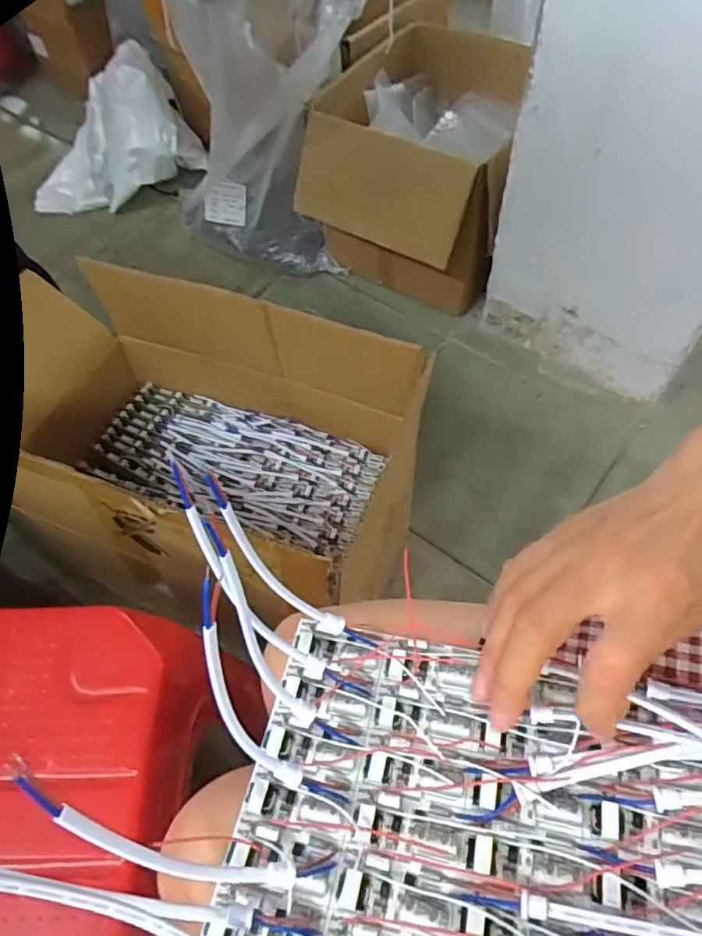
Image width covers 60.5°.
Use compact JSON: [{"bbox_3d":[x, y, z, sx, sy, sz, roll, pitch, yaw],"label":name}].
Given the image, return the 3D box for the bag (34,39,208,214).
[{"bbox_3d":[-0.594,-0.827,1.472,0.423,0.307,0.321,-14,58,-6],"label":"bag"}]

